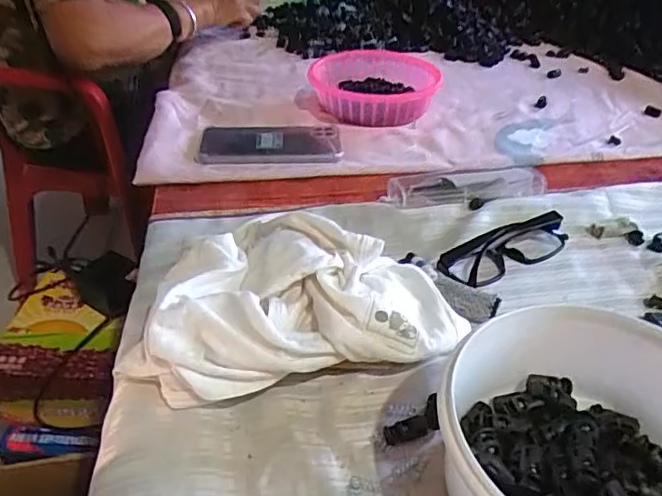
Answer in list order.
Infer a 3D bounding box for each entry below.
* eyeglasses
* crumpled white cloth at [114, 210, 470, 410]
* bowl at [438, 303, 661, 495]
[{"bbox_3d":[0.157,0.000,0.491,0.138,0.026,0.036,-22,41,-27],"label":"eyeglasses"},{"bbox_3d":[-0.033,0.028,0.423,0.231,0.055,0.165,-9,37,-12],"label":"crumpled white cloth"},{"bbox_3d":[0.137,0.113,0.297,0.157,0.077,0.155,0,36,0],"label":"bowl"}]

